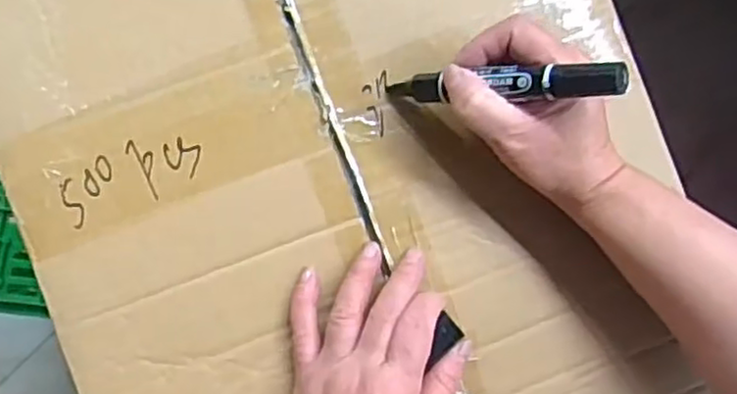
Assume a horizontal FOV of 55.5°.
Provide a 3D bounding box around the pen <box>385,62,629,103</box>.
[{"bbox_3d":[0.062,-0.057,0.359,0.018,0.141,0.016,15,83,-46],"label":"pen"}]

